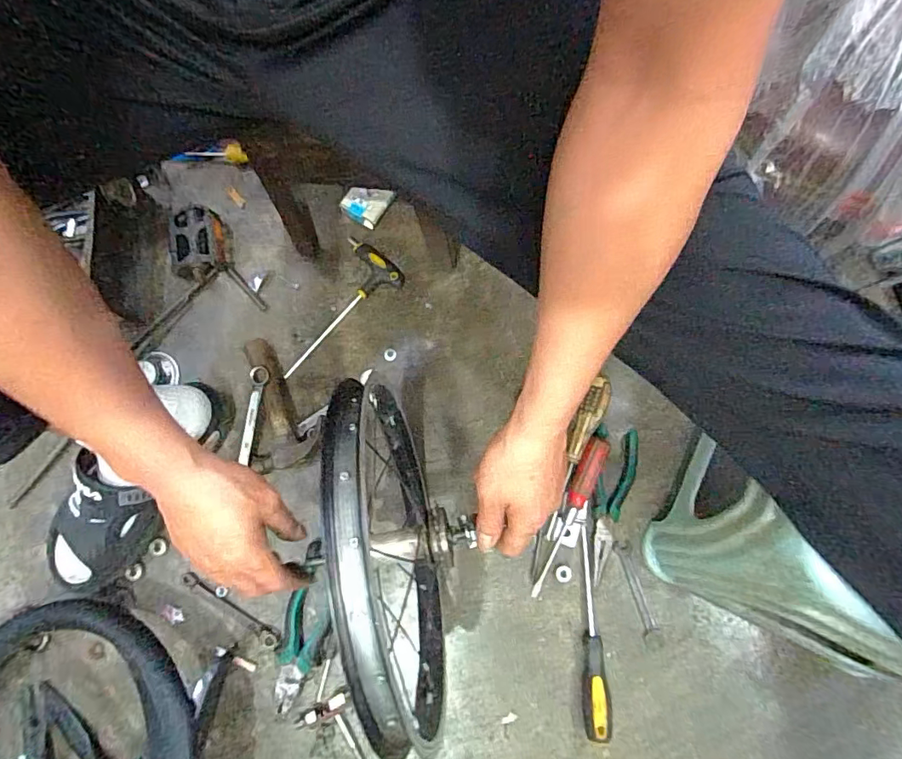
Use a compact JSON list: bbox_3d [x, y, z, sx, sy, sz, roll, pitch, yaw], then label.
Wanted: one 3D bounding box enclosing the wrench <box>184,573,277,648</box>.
[{"bbox_3d":[-0.265,0.276,0.595,0.142,0.006,0.018,31,80,11],"label":"wrench"}]

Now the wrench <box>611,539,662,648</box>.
[{"bbox_3d":[0.216,0.249,0.573,0.020,0.006,0.118,-17,75,0],"label":"wrench"}]

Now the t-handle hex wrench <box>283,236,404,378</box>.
[{"bbox_3d":[-0.170,-0.105,0.674,0.205,0.015,0.095,-42,77,-6],"label":"t-handle hex wrench"}]

